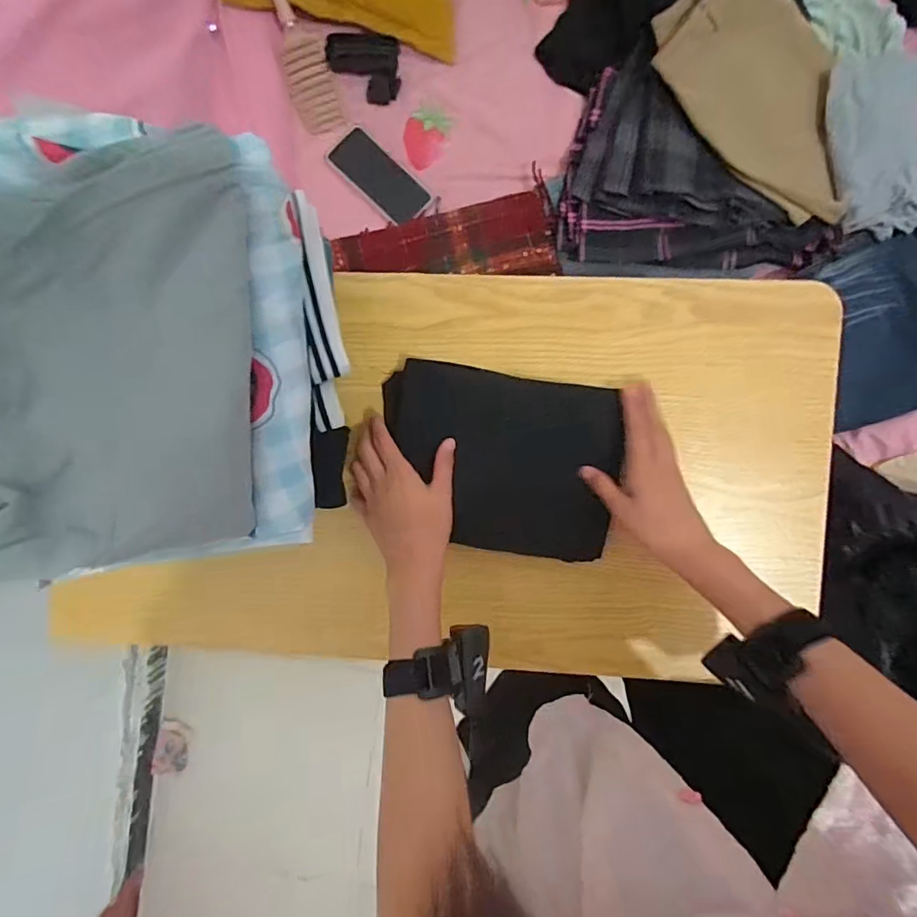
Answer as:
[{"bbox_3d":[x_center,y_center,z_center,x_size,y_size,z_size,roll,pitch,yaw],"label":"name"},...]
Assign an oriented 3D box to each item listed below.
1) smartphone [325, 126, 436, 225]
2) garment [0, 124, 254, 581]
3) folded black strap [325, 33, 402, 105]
[{"bbox_3d":[-0.123,-0.440,0.806,0.168,0.007,0.075,41,88,-4],"label":"smartphone"},{"bbox_3d":[-0.227,-0.056,0.311,0.190,0.081,0.250,2,93,4],"label":"garment"},{"bbox_3d":[-0.145,-0.594,0.780,0.105,0.026,0.087,-2,93,4],"label":"folded black strap"}]

